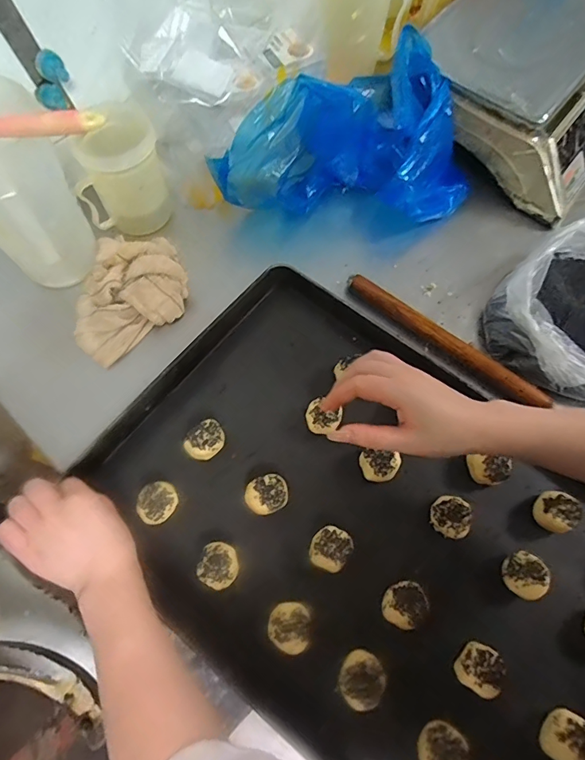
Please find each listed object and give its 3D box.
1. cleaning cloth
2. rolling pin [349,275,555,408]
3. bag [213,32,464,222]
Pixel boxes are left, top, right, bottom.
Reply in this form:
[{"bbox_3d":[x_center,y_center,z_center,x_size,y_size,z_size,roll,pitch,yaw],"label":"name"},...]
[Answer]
[{"bbox_3d":[-0.223,-0.127,0.584,0.178,0.054,0.153,-42,75,-17],"label":"cleaning cloth"},{"bbox_3d":[0.193,-0.053,0.573,0.279,0.020,0.022,37,70,12],"label":"rolling pin"},{"bbox_3d":[0.089,-0.345,0.623,0.358,0.145,0.206,4,67,-1],"label":"bag"}]

